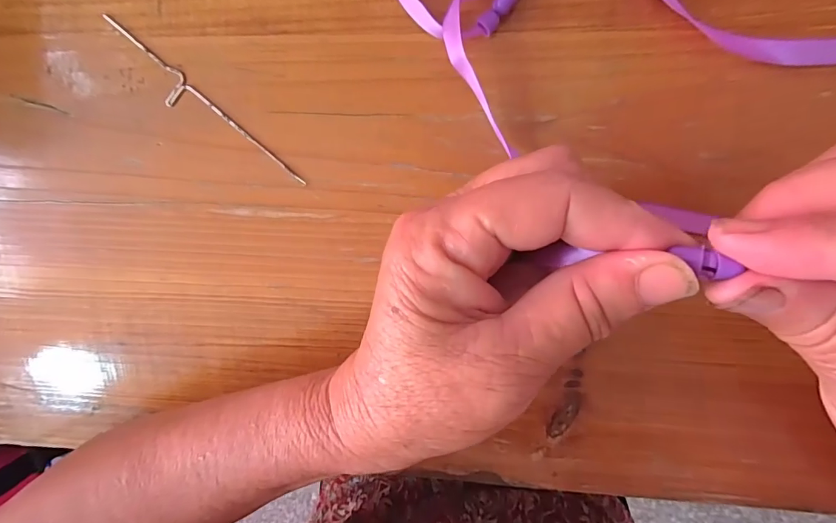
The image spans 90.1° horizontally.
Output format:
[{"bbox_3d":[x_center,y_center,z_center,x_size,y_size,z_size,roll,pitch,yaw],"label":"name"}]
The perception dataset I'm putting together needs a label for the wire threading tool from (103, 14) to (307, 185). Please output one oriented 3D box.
[{"bbox_3d":[-0.106,-0.073,0.201,0.121,0.004,0.014,41,100,-1],"label":"wire threading tool"}]

